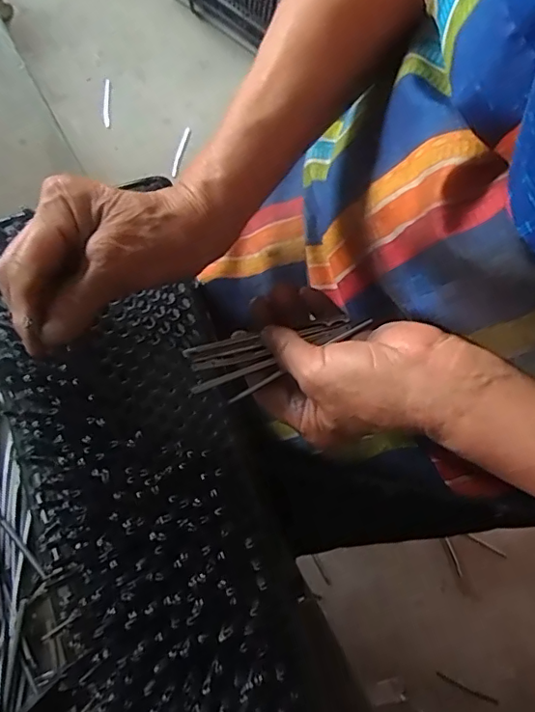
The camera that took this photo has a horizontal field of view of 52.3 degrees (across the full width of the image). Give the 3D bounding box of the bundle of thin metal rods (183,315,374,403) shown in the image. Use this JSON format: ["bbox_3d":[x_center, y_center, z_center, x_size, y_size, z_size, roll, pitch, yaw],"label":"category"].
[{"bbox_3d":[0.008,-0.004,0.345,0.116,0.010,0.041,-19,79,0],"label":"bundle of thin metal rods"}]

